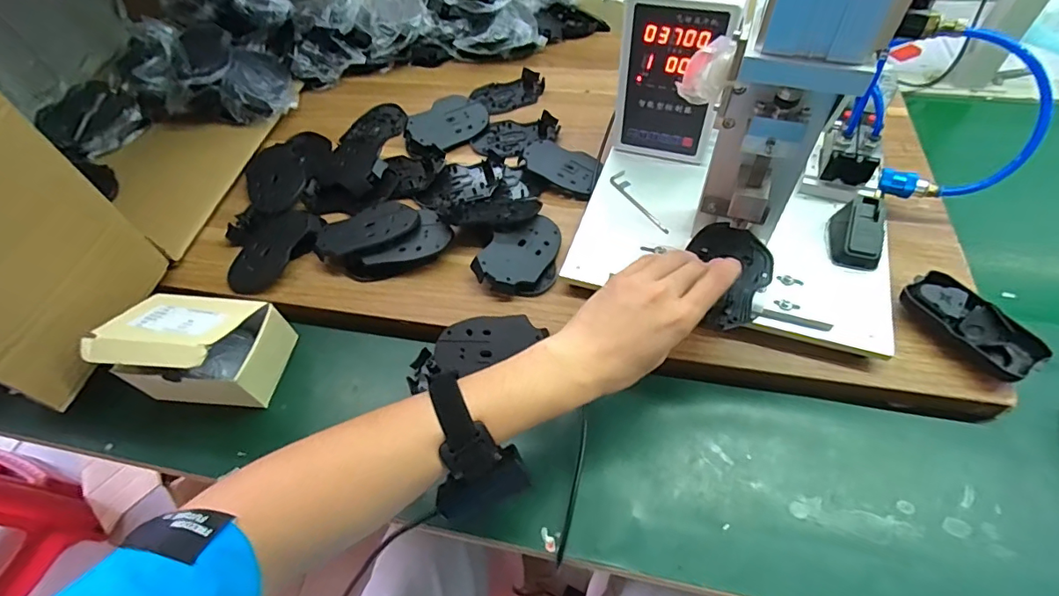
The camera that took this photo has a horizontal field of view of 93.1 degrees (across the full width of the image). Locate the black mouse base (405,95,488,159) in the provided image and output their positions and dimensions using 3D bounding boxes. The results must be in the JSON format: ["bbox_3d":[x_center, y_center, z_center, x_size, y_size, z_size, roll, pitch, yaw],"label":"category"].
[{"bbox_3d":[-0.108,-0.238,0.678,0.074,0.024,0.112,29,62,22],"label":"black mouse base"}]

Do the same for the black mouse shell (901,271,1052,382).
[{"bbox_3d":[0.393,0.025,0.450,0.040,0.031,0.107,-32,59,-16],"label":"black mouse shell"}]

